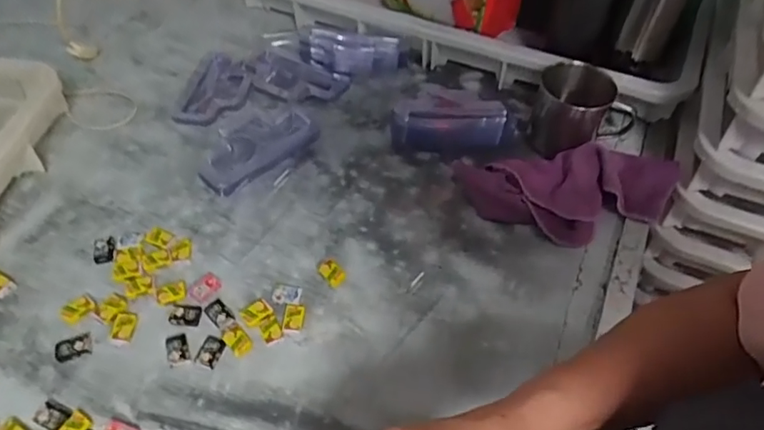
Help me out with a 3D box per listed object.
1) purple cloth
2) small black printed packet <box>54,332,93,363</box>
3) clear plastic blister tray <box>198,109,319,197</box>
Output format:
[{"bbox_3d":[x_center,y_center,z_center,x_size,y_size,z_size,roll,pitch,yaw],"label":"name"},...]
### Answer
[{"bbox_3d":[0.200,-0.026,0.566,0.227,0.042,0.115,-3,50,-3],"label":"purple cloth"},{"bbox_3d":[-0.264,0.113,0.463,0.029,0.008,0.020,-15,51,-13],"label":"small black printed packet"},{"bbox_3d":[-0.141,-0.075,0.611,0.059,0.034,0.138,36,58,26],"label":"clear plastic blister tray"}]

